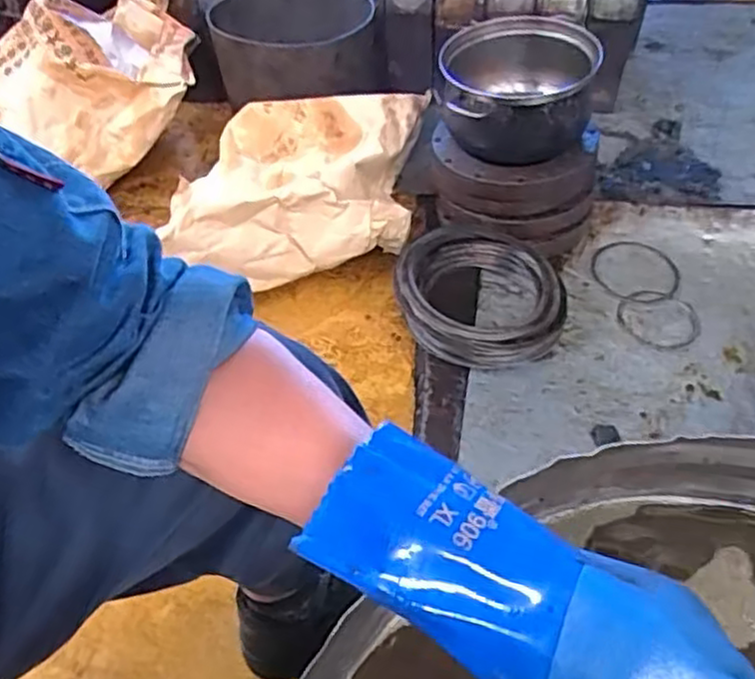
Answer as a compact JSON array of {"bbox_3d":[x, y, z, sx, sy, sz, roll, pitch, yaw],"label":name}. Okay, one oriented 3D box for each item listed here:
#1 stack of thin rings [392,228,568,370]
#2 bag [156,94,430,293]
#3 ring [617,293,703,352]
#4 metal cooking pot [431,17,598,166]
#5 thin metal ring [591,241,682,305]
[{"bbox_3d":[0.140,-0.059,0.963,0.225,0.081,0.205,13,51,14],"label":"stack of thin rings"},{"bbox_3d":[-0.096,-0.229,1.056,0.369,0.141,0.238,-9,49,-5],"label":"bag"},{"bbox_3d":[0.389,-0.028,0.980,0.114,0.010,0.094,16,52,16],"label":"ring"},{"bbox_3d":[0.190,-0.347,0.989,0.206,0.104,0.217,9,50,11],"label":"metal cooking pot"},{"bbox_3d":[0.377,-0.101,1.034,0.124,0.007,0.121,2,49,-3],"label":"thin metal ring"}]

